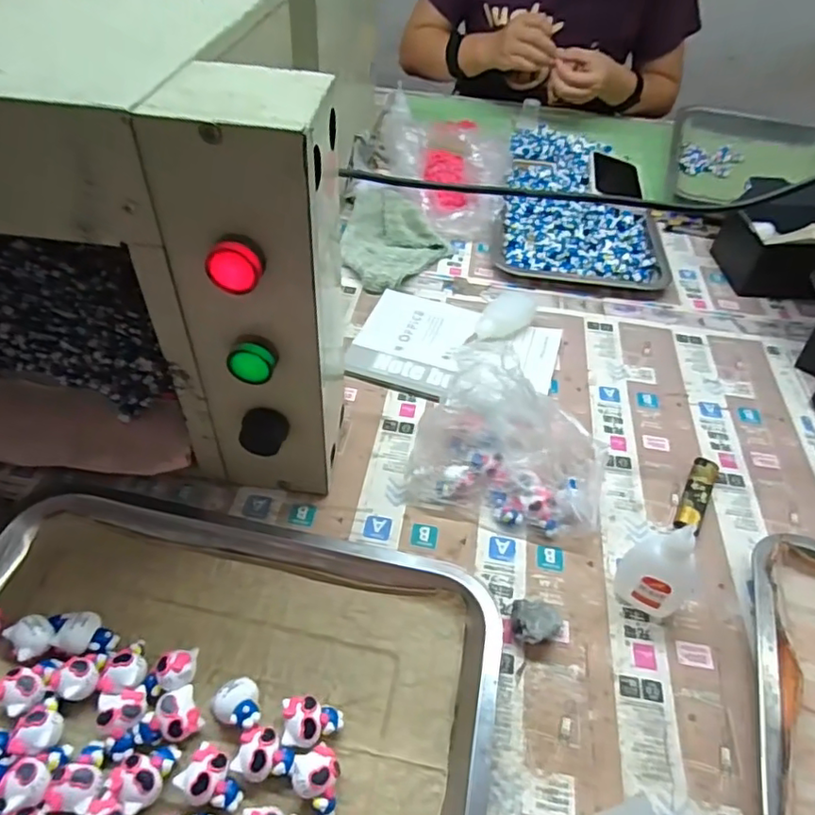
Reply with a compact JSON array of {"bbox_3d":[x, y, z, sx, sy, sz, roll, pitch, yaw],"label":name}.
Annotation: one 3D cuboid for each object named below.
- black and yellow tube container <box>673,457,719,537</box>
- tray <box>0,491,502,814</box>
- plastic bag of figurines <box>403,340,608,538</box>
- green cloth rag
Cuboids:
[{"bbox_3d":[0.238,0.072,0.477,0.021,0.012,0.080,25,51,19],"label":"black and yellow tube container"},{"bbox_3d":[-0.128,0.179,0.334,0.339,0.029,0.263,11,47,7],"label":"tray"},{"bbox_3d":[0.082,0.024,0.458,0.148,0.092,0.104,14,48,10],"label":"plastic bag of figurines"},{"bbox_3d":[-0.012,-0.212,0.711,0.124,0.034,0.199,2,47,-1],"label":"green cloth rag"}]

